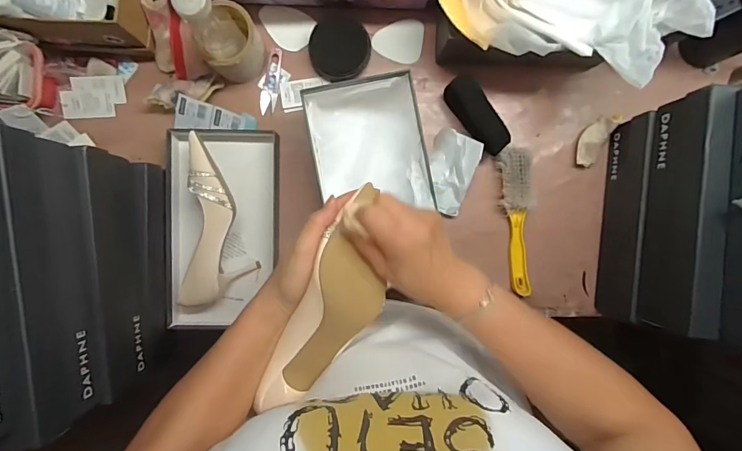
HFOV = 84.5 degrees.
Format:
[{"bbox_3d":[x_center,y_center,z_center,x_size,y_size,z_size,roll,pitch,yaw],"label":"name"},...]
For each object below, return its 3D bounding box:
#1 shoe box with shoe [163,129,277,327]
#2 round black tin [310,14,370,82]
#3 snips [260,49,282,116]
[{"bbox_3d":[-0.226,0.008,0.613,0.161,0.071,0.297,0,92,-1],"label":"shoe box with shoe"},{"bbox_3d":[-0.047,-0.271,0.630,0.092,0.029,0.086,-4,92,-1],"label":"round black tin"},{"bbox_3d":[-0.157,-0.228,0.645,0.025,0.004,0.101,12,92,-2],"label":"snips"}]

